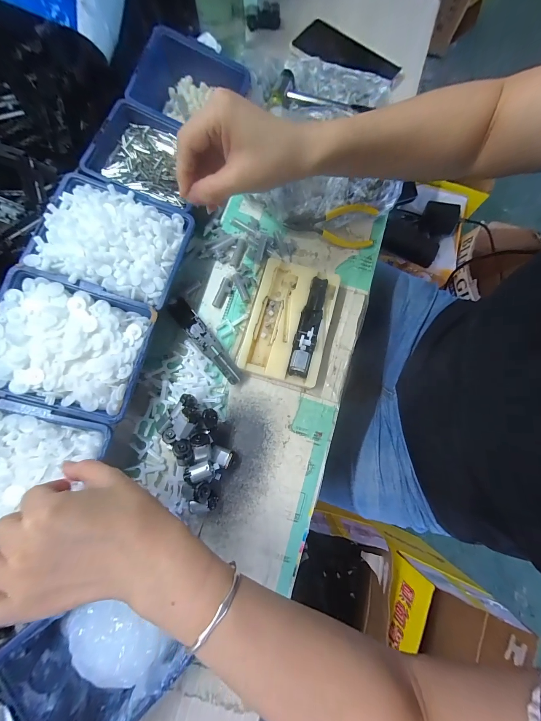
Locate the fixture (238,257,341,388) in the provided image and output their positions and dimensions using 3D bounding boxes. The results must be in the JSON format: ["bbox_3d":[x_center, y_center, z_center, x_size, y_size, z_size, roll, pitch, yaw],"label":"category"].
[{"bbox_3d":[0.024,-0.047,0.311,0.087,0.026,0.139,16,78,2],"label":"fixture"}]

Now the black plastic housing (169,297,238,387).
[{"bbox_3d":[-0.075,-0.024,0.312,0.024,0.008,0.122,-40,82,-9],"label":"black plastic housing"}]

